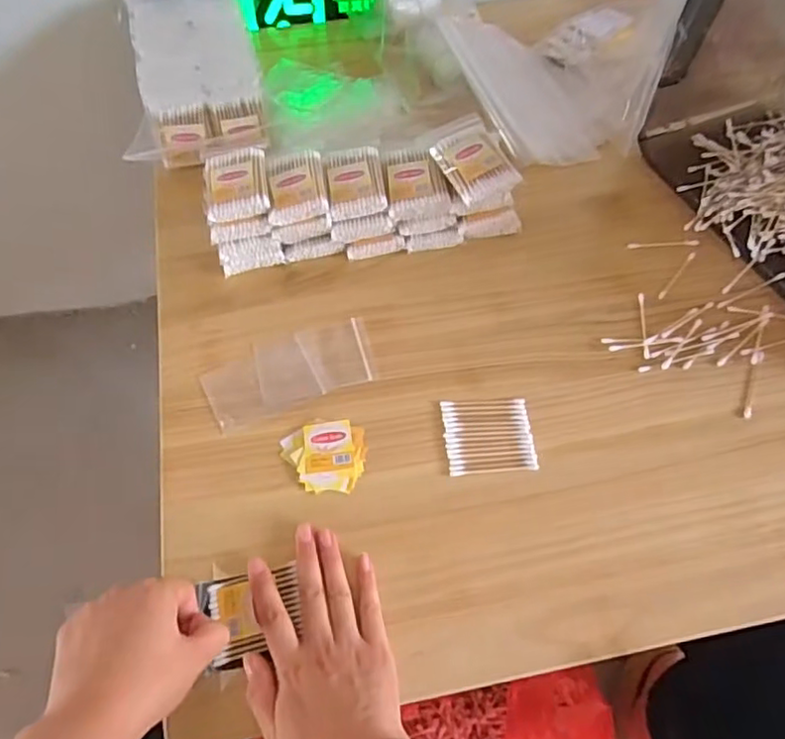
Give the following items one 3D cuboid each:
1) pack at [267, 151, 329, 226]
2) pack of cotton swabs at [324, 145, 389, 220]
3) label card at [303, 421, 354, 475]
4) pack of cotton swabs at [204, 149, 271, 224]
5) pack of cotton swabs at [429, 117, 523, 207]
[{"bbox_3d":[-0.090,-0.173,0.588,0.053,0.016,0.075,-8,60,-5],"label":"pack"},{"bbox_3d":[-0.035,-0.178,0.592,0.051,0.014,0.076,-6,60,-4],"label":"pack of cotton swabs"},{"bbox_3d":[-0.053,0.063,0.520,0.040,0.005,0.042,-7,68,-1],"label":"label card"},{"bbox_3d":[-0.145,-0.174,0.584,0.057,0.016,0.074,-9,60,-5],"label":"pack of cotton swabs"},{"bbox_3d":[0.074,-0.197,0.584,0.059,0.015,0.084,-24,63,-14],"label":"pack of cotton swabs"}]

